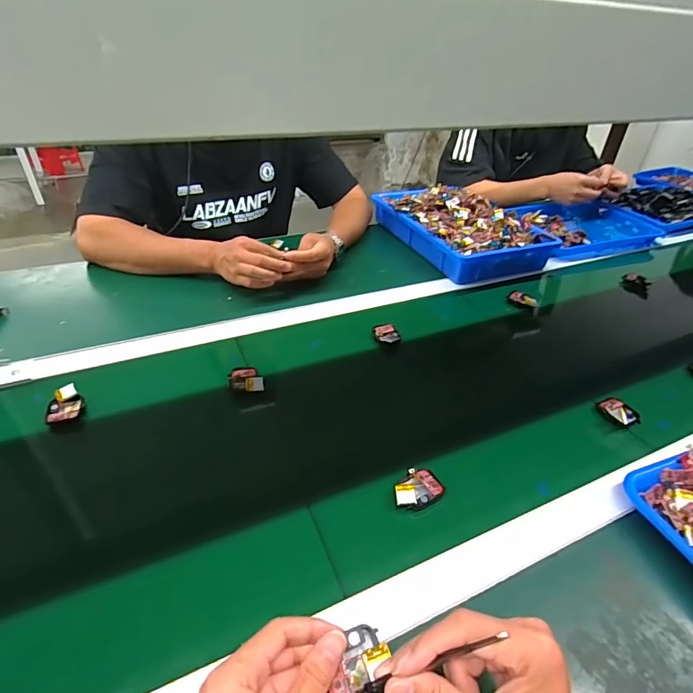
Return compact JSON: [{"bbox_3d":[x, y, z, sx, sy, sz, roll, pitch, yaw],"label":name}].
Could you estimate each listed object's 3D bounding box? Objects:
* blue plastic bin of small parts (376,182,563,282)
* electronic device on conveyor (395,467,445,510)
[{"bbox_3d":[0.236,-0.261,0.939,0.233,0.084,0.338,-13,39,-22],"label":"blue plastic bin of small parts"},{"bbox_3d":[0.072,0.149,0.453,0.055,0.018,0.037,-21,43,-31],"label":"electronic device on conveyor"}]

